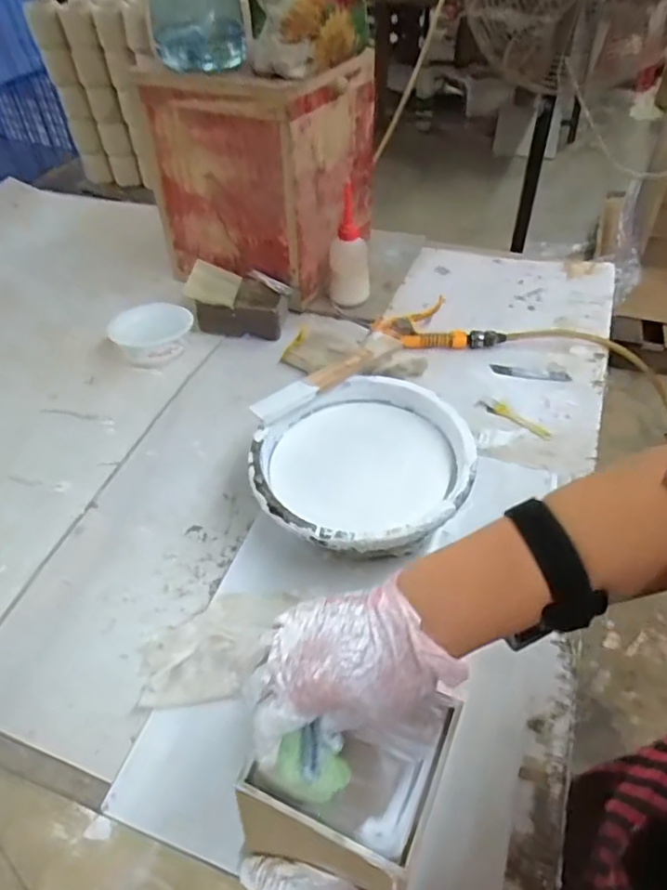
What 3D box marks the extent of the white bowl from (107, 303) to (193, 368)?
[{"bbox_3d":[-0.253,-0.157,0.840,0.110,0.056,0.107,-2,47,3],"label":"white bowl"}]

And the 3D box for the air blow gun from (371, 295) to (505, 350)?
[{"bbox_3d":[0.151,-0.173,0.868,0.187,0.029,0.097,0,47,5],"label":"air blow gun"}]

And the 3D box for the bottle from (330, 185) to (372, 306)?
[{"bbox_3d":[0.022,-0.288,0.884,0.061,0.143,0.049,-18,49,-12],"label":"bottle"}]

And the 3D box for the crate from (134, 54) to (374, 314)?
[{"bbox_3d":[-0.103,-0.423,0.915,0.269,0.304,0.249,16,50,18],"label":"crate"}]

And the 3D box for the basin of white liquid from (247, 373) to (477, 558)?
[{"bbox_3d":[0.035,0.035,0.622,0.223,0.081,0.207,-2,47,3],"label":"basin of white liquid"}]

